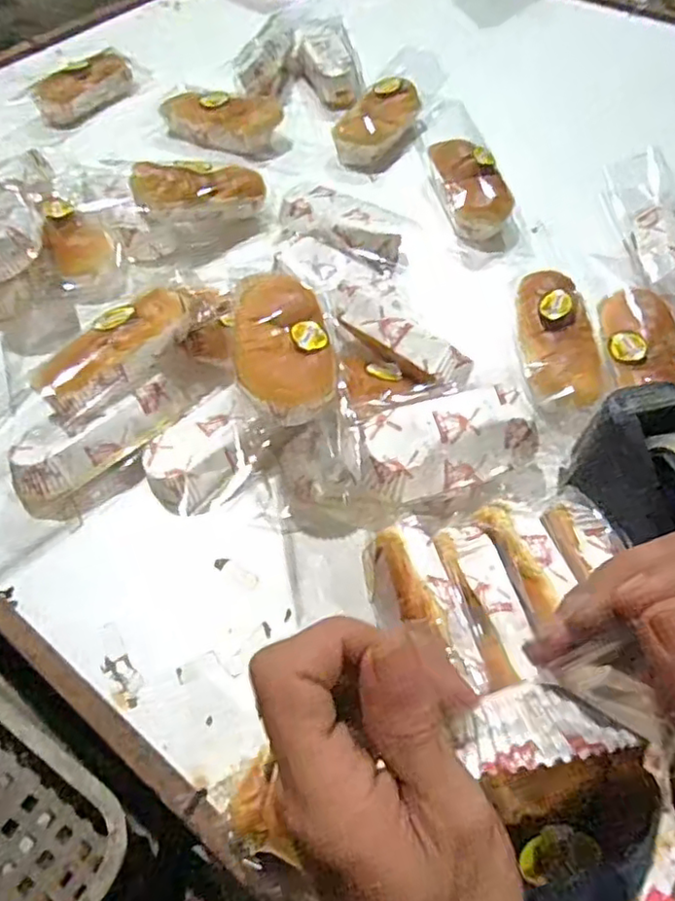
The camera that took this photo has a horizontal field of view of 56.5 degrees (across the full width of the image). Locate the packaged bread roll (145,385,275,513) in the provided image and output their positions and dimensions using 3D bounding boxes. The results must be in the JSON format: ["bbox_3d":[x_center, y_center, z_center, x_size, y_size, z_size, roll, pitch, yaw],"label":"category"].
[{"bbox_3d":[-0.110,0.003,0.522,0.099,0.037,0.082,-32,64,-19],"label":"packaged bread roll"}]

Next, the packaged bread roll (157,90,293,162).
[{"bbox_3d":[-0.138,-0.419,0.794,0.155,0.039,0.073,21,60,11],"label":"packaged bread roll"}]

